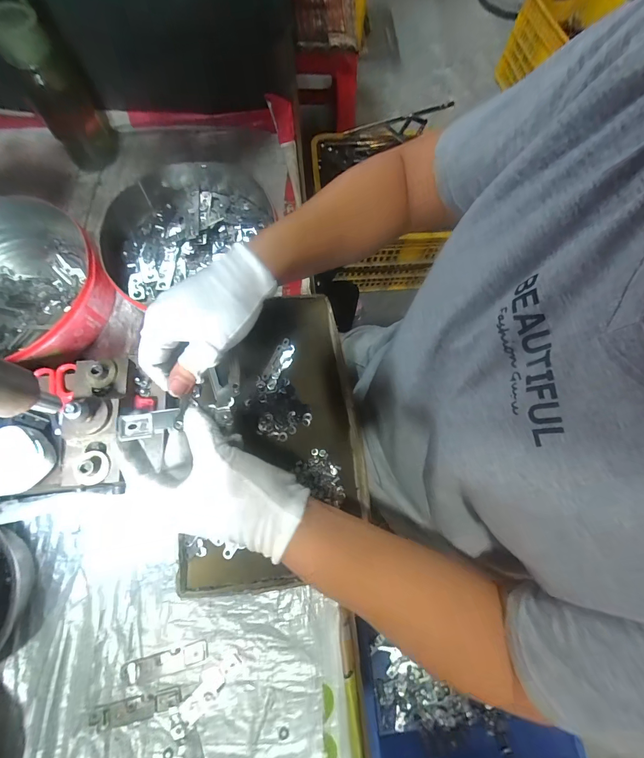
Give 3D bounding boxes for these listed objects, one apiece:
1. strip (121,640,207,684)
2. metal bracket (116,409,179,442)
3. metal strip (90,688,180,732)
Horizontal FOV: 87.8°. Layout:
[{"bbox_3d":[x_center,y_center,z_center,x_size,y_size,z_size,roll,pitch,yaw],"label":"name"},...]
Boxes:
[{"bbox_3d":[-0.171,0.309,0.364,0.088,0.008,0.021,-11,73,-7],"label":"strip"},{"bbox_3d":[-0.141,0.036,0.273,0.047,0.004,0.021,-11,74,-8],"label":"metal bracket"},{"bbox_3d":[-0.194,0.343,0.347,0.089,0.004,0.021,-10,73,-6],"label":"metal strip"}]

